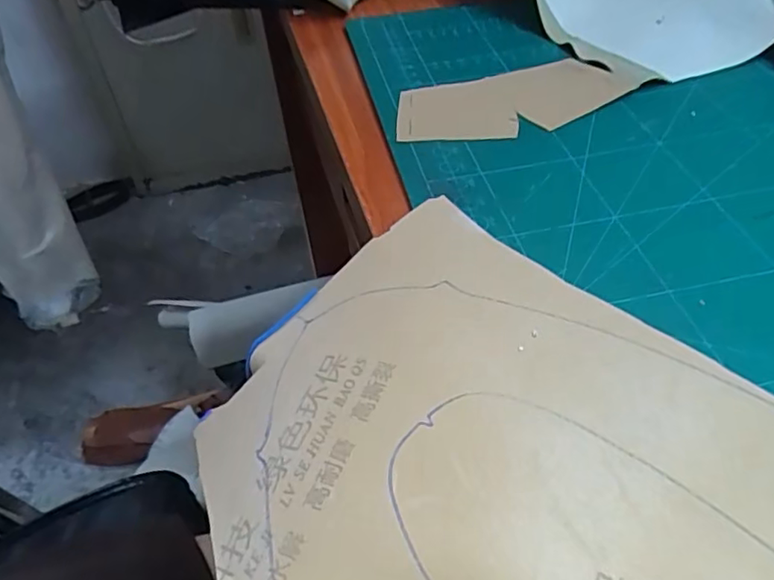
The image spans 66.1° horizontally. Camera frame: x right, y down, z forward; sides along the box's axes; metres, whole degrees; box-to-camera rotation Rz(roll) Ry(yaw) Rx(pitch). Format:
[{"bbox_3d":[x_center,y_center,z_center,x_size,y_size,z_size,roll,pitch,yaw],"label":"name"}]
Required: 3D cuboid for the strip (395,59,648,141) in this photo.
[{"bbox_3d":[0.076,-0.115,0.359,0.147,0.006,0.064,-15,49,-8],"label":"strip"}]

